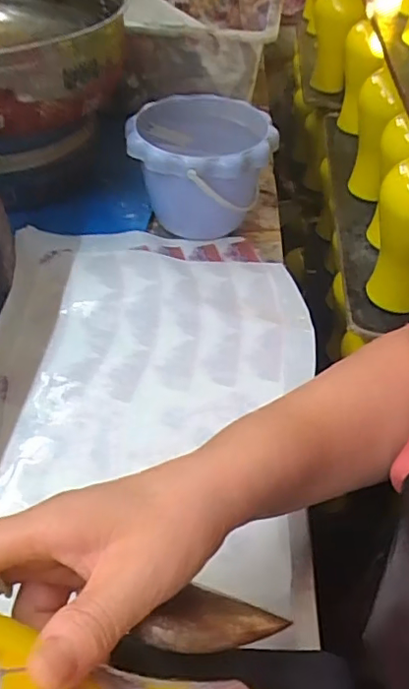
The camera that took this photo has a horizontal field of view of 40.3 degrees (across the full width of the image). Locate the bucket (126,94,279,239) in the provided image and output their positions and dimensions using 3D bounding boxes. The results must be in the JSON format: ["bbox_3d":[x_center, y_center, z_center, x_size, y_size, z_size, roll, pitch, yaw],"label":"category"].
[{"bbox_3d":[-0.001,-0.193,0.635,0.149,0.117,0.157,3,46,-3],"label":"bucket"}]

